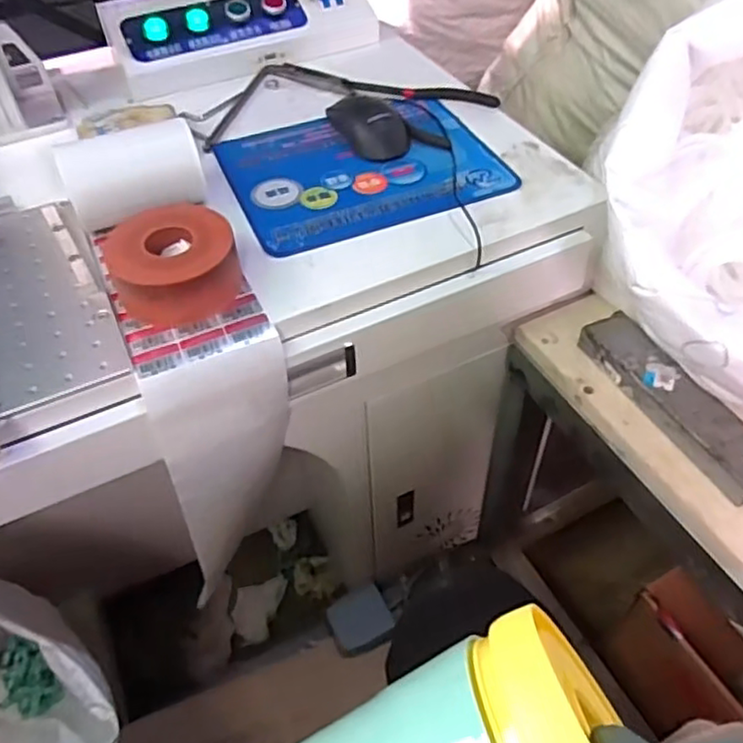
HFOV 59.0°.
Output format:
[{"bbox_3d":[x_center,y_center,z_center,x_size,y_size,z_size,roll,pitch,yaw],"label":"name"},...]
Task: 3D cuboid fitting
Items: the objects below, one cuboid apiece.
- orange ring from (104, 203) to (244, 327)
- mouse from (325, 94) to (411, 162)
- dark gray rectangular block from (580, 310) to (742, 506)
[{"bbox_3d":[-0.156,-0.086,0.525,0.096,0.050,0.096,-1,50,1],"label":"orange ring"},{"bbox_3d":[-0.003,-0.258,0.675,0.054,0.037,0.094,-26,53,-18],"label":"mouse"},{"bbox_3d":[0.266,0.022,0.574,0.047,0.037,0.194,-23,53,-17],"label":"dark gray rectangular block"}]

